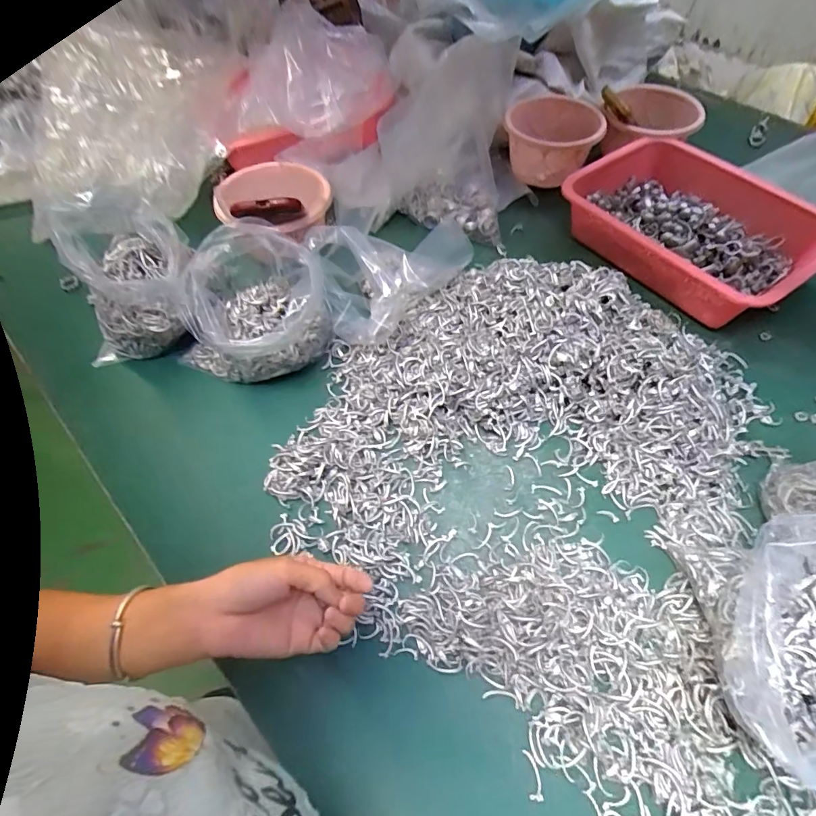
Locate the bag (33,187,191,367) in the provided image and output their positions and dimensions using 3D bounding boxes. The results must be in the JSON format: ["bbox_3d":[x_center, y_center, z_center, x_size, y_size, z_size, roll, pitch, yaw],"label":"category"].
[{"bbox_3d":[-0.315,-0.142,0.544,0.137,0.153,0.139,-19,60,-11],"label":"bag"}]

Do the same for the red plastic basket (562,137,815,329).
[{"bbox_3d":[0.382,-0.245,0.640,0.208,0.069,0.300,-38,65,-20],"label":"red plastic basket"}]

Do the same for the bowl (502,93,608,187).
[{"bbox_3d":[0.220,-0.410,0.739,0.138,0.080,0.166,11,59,8],"label":"bowl"}]

